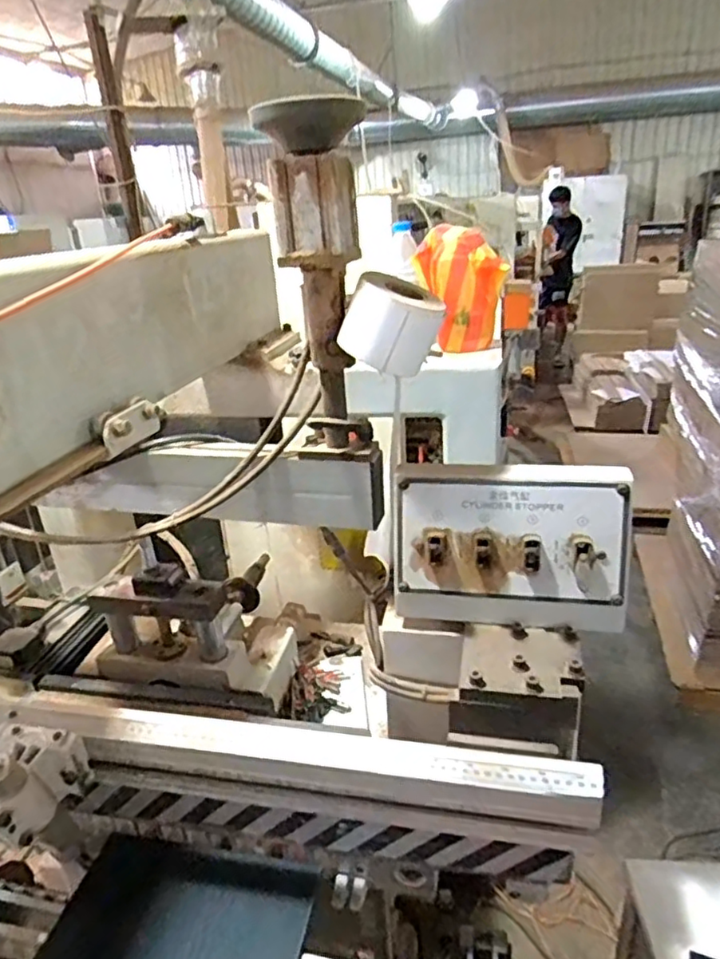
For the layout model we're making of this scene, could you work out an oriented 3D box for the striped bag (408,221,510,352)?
[{"bbox_3d":[0.177,-0.330,1.116,0.149,0.214,0.087,-3,23,1],"label":"striped bag"}]

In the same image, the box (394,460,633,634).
[{"bbox_3d":[0.151,0.067,0.634,0.228,0.154,0.074,4,24,17],"label":"box"}]

